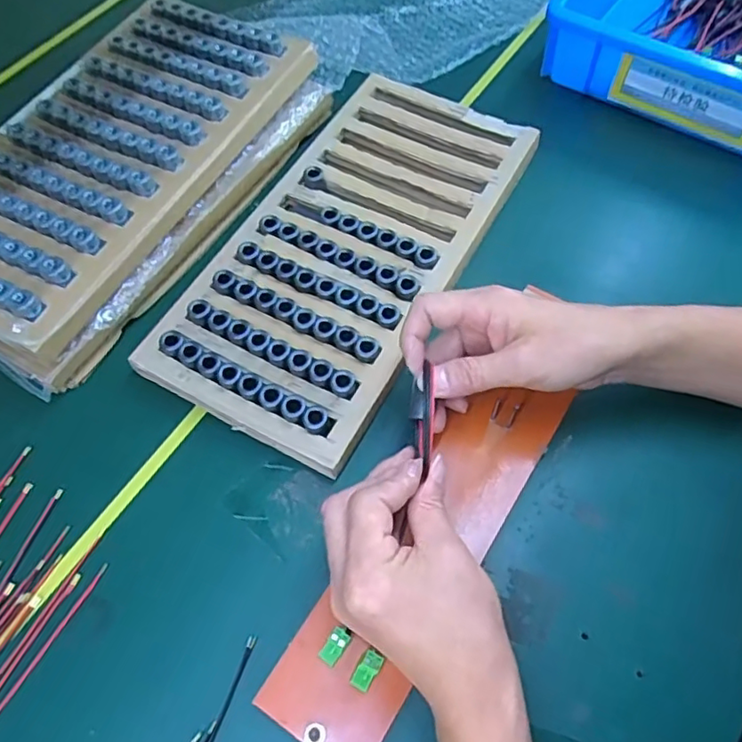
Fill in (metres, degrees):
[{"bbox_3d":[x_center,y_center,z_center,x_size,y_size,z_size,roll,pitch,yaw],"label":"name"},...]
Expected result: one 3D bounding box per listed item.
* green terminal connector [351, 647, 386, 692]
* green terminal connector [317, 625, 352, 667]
[{"bbox_3d":[-0.001,0.170,0.338,0.011,0.017,0.021,30,65,20],"label":"green terminal connector"},{"bbox_3d":[-0.020,0.159,0.344,0.011,0.013,0.020,33,66,22],"label":"green terminal connector"}]

